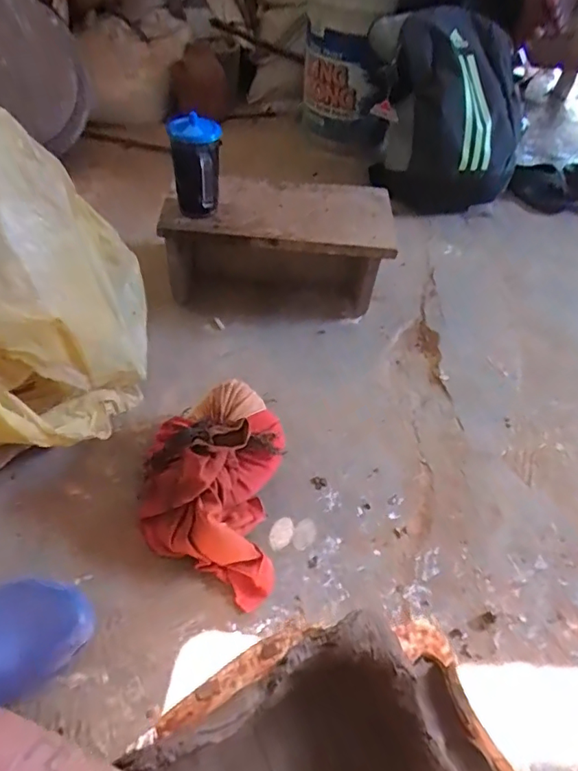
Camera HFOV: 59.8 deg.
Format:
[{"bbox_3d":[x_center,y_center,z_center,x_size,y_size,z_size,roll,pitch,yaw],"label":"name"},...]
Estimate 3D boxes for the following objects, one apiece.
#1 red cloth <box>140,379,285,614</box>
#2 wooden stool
[{"bbox_3d":[-0.098,0.109,0.630,0.173,0.125,0.249,4,49,1],"label":"red cloth"},{"bbox_3d":[-0.024,-0.261,0.921,0.389,0.178,0.202,3,49,0],"label":"wooden stool"}]

